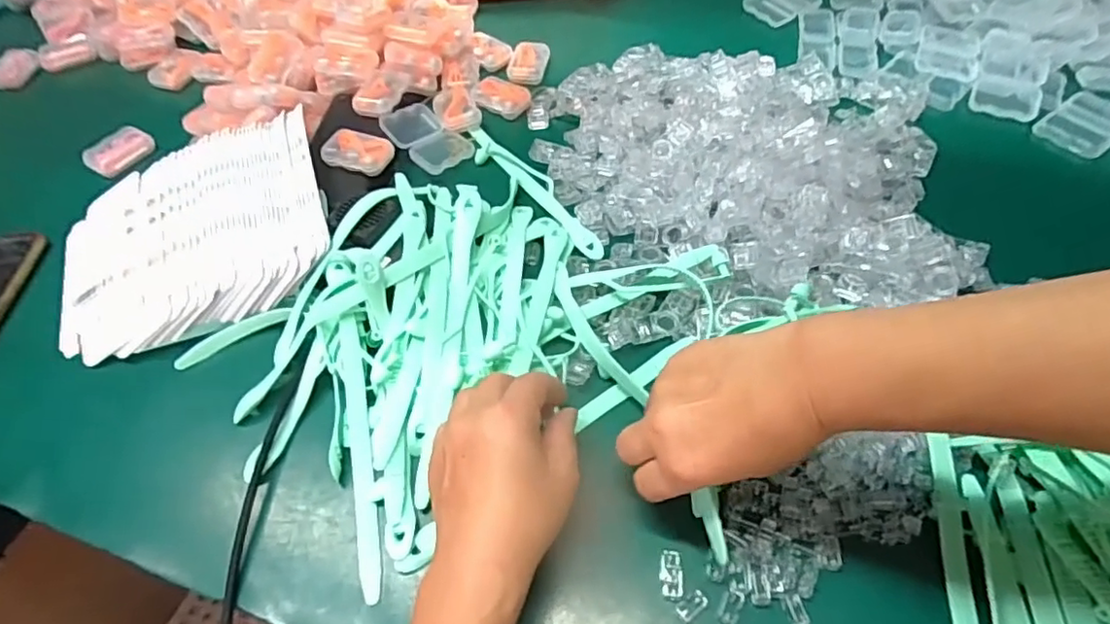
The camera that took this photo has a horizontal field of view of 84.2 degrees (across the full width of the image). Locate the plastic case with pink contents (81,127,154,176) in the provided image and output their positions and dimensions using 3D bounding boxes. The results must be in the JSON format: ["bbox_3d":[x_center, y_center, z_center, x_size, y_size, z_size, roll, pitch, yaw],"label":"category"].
[{"bbox_3d":[-0.401,-0.148,0.565,0.024,0.019,0.056,29,60,22],"label":"plastic case with pink contents"}]

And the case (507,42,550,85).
[{"bbox_3d":[-0.027,-0.254,0.627,0.037,0.010,0.059,10,55,10],"label":"case"}]

